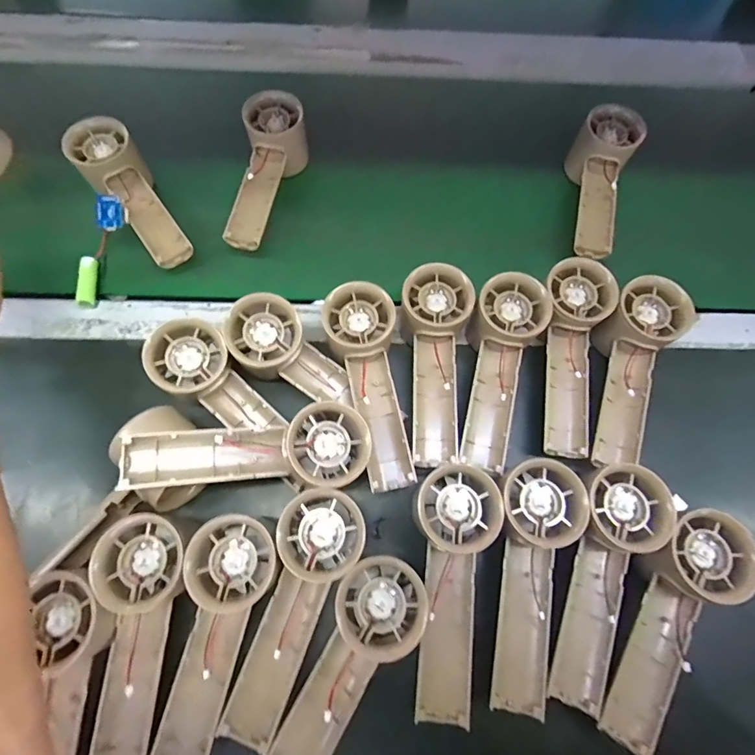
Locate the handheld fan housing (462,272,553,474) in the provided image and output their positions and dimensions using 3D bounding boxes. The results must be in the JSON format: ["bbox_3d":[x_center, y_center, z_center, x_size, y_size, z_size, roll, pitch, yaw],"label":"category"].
[{"bbox_3d":[0.092,-0.009,0.324,0.053,0.031,0.151,20,72,6],"label":"handheld fan housing"}]

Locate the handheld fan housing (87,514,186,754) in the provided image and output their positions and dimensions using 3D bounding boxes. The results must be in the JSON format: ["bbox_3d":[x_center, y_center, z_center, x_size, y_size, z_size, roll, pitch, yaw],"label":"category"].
[{"bbox_3d":[-0.152,0.167,0.262,0.053,0.024,0.153,2,84,0],"label":"handheld fan housing"}]

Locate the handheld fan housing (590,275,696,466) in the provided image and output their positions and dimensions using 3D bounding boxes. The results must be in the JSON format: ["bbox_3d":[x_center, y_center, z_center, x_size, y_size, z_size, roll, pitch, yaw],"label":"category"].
[{"bbox_3d":[0.200,-0.006,0.332,0.059,0.047,0.150,26,73,7],"label":"handheld fan housing"}]

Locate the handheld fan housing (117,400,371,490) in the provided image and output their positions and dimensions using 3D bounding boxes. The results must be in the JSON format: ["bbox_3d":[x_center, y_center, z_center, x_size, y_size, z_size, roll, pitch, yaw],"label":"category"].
[{"bbox_3d":[-0.084,0.049,0.286,0.154,0.041,0.052,-3,72,-2],"label":"handheld fan housing"}]

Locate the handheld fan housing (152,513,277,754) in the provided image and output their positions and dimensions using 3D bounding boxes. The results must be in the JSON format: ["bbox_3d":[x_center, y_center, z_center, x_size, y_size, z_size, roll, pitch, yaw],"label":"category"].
[{"bbox_3d":[-0.110,0.165,0.261,0.055,0.031,0.151,19,72,5],"label":"handheld fan housing"}]

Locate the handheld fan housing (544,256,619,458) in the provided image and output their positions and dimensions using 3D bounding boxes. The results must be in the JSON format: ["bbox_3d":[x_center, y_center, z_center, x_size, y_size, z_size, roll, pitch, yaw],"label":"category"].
[{"bbox_3d":[0.159,-0.017,0.339,0.050,0.028,0.158,8,86,1],"label":"handheld fan housing"}]

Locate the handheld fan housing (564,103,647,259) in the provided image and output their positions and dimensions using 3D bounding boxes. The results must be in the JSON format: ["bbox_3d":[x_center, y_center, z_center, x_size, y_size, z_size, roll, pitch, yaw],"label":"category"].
[{"bbox_3d":[0.213,-0.191,0.405,0.057,0.043,0.158,19,72,5],"label":"handheld fan housing"}]

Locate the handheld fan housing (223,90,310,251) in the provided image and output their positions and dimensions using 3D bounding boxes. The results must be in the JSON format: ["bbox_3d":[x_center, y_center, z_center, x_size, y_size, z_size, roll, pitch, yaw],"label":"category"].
[{"bbox_3d":[-0.104,-0.194,0.395,0.053,0.046,0.149,6,71,1],"label":"handheld fan housing"}]

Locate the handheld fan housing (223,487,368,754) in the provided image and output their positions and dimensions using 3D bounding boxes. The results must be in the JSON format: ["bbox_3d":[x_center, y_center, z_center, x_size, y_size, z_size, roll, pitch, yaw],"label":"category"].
[{"bbox_3d":[-0.051,0.151,0.268,0.053,0.031,0.152,16,72,4],"label":"handheld fan housing"}]

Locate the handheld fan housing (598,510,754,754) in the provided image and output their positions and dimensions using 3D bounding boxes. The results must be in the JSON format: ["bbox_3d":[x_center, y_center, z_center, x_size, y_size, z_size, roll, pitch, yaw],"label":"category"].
[{"bbox_3d":[0.193,0.162,0.277,0.050,0.033,0.156,28,88,8],"label":"handheld fan housing"}]

